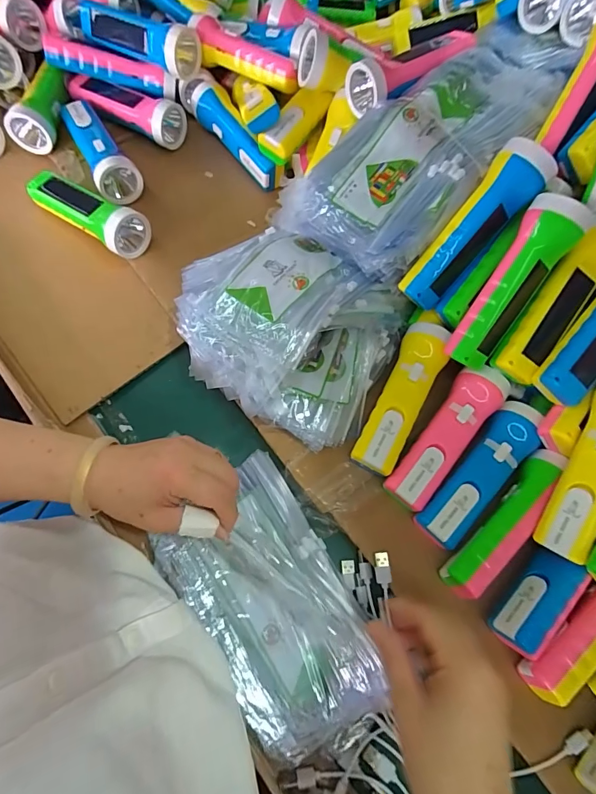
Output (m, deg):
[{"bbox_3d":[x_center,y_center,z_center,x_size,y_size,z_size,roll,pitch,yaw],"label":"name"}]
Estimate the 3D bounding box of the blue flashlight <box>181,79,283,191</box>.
[{"bbox_3d":[-0.087,-0.356,0.544,0.040,0.039,0.191,-37,76,-14],"label":"blue flashlight"}]

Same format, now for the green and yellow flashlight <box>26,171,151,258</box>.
[{"bbox_3d":[-0.256,-0.223,0.490,0.175,0.048,0.048,31,72,8],"label":"green and yellow flashlight"}]

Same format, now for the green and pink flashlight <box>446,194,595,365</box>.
[{"bbox_3d":[0.200,-0.104,0.380,0.047,0.038,0.164,32,108,8],"label":"green and pink flashlight"}]

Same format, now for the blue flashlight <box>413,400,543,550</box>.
[{"bbox_3d":[0.181,0.073,0.402,0.163,0.032,0.046,-42,78,-15],"label":"blue flashlight"}]

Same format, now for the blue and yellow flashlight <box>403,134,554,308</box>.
[{"bbox_3d":[0.167,-0.161,0.390,0.047,0.036,0.166,43,109,11],"label":"blue and yellow flashlight"}]

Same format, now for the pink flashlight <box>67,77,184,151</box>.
[{"bbox_3d":[-0.232,-0.392,0.552,0.160,0.048,0.055,26,72,6],"label":"pink flashlight"}]

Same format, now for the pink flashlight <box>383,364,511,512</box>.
[{"bbox_3d":[0.149,0.038,0.408,0.045,0.040,0.164,40,74,11],"label":"pink flashlight"}]

